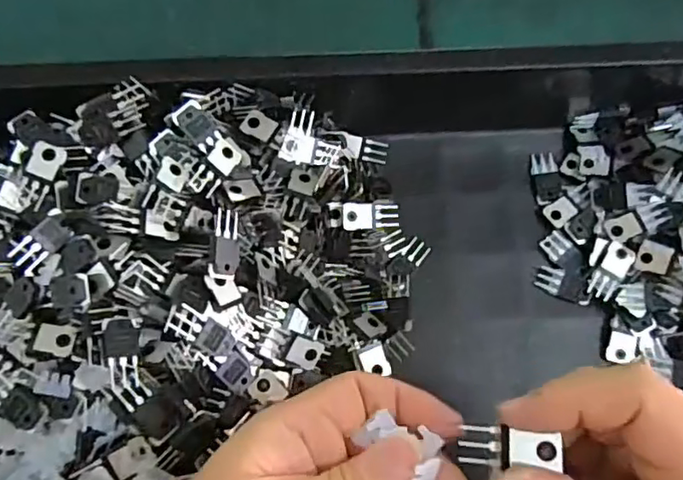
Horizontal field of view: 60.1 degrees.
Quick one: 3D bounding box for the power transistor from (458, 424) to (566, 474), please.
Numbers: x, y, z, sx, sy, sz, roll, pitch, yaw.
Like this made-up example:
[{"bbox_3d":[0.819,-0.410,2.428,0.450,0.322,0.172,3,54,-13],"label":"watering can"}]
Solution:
[{"bbox_3d":[0.057,0.071,0.204,0.032,0.004,0.013,-2,72,17],"label":"power transistor"}]

